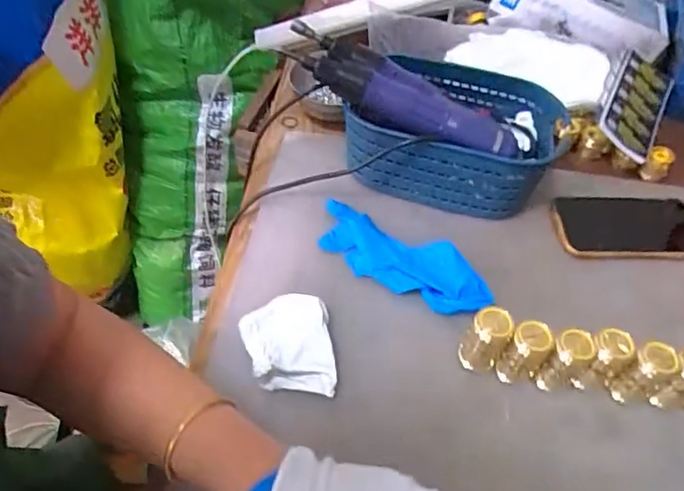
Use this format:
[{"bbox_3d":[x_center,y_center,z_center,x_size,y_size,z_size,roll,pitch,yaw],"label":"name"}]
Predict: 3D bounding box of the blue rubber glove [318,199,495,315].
[{"bbox_3d":[0.055,0.014,0.540,0.178,0.029,0.059,27,56,17],"label":"blue rubber glove"}]

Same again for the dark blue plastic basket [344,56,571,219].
[{"bbox_3d":[0.126,-0.118,0.602,0.227,0.084,0.143,12,53,6],"label":"dark blue plastic basket"}]

